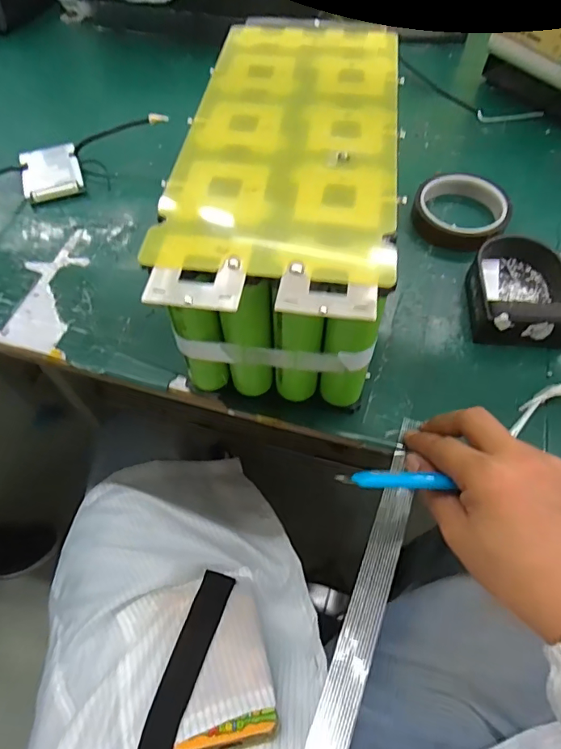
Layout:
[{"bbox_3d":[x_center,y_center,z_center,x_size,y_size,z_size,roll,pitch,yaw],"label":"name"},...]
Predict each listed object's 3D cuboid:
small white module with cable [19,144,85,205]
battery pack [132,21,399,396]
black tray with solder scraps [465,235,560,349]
[{"bbox_3d":[-0.258,-0.228,0.526,0.062,0.012,0.089,-18,60,-8],"label":"small white module with cable"},{"bbox_3d":[0.012,-0.130,0.373,0.142,0.144,0.316,6,60,5],"label":"battery pack"},{"bbox_3d":[0.207,-0.078,0.403,0.084,0.036,0.109,6,60,6],"label":"black tray with solder scraps"}]

